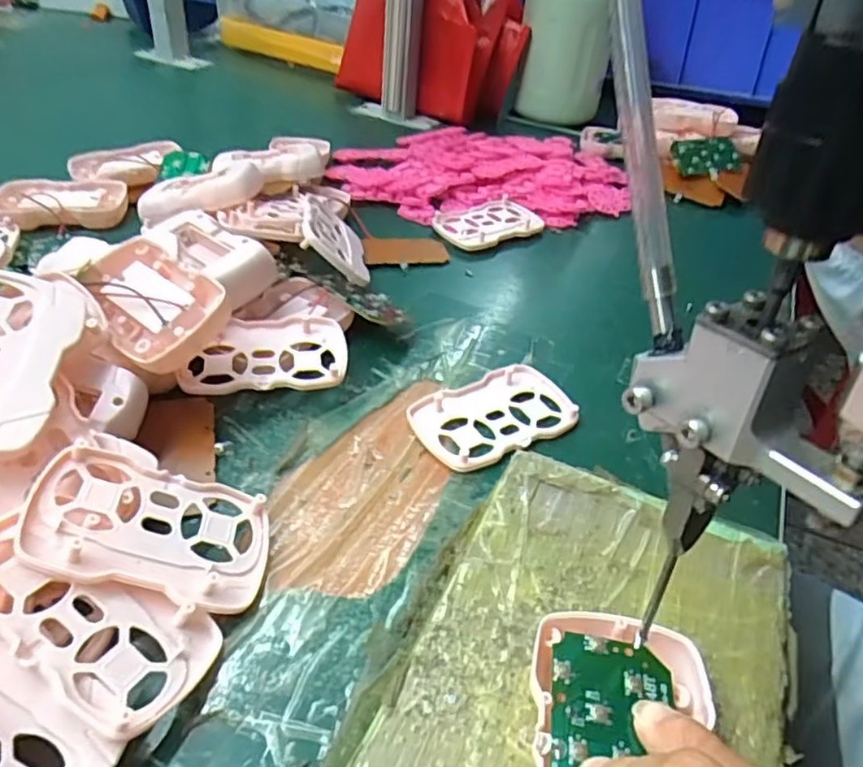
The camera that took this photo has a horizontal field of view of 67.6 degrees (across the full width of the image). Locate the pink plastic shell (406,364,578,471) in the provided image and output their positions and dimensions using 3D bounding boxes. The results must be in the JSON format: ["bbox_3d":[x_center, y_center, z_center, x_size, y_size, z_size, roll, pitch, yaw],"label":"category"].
[{"bbox_3d":[0.034,0.017,0.349,0.088,0.007,0.055,-20,45,-27],"label":"pink plastic shell"}]

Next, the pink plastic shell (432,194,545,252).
[{"bbox_3d":[0.046,-0.133,0.527,0.088,0.007,0.059,-22,46,-28],"label":"pink plastic shell"}]

